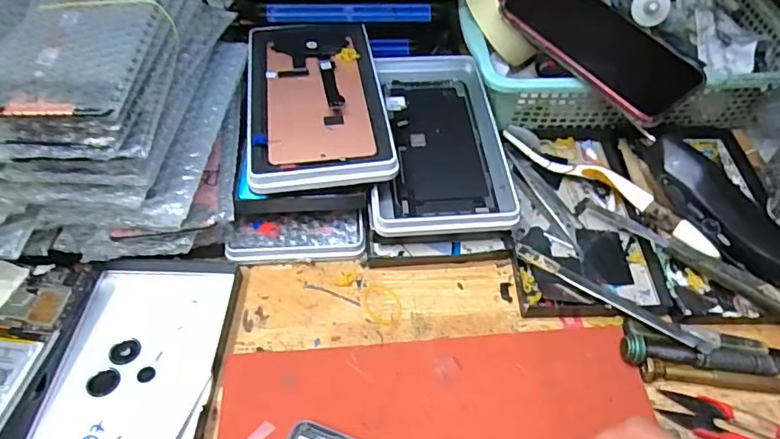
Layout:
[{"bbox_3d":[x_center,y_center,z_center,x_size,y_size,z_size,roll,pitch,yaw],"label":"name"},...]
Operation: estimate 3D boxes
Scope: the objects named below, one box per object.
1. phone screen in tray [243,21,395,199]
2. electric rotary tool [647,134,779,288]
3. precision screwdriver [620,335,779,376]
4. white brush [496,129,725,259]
[{"bbox_3d":[-0.056,-0.093,0.405,0.099,0.014,0.174,-6,52,-7],"label":"phone screen in tray"},{"bbox_3d":[0.237,0.002,0.363,0.037,0.025,0.147,-36,77,-24],"label":"electric rotary tool"},{"bbox_3d":[0.212,0.085,0.327,0.140,0.016,0.019,3,52,3],"label":"precision screwdriver"},{"bbox_3d":[0.164,-0.025,0.408,0.177,0.026,0.014,38,60,26],"label":"white brush"}]

